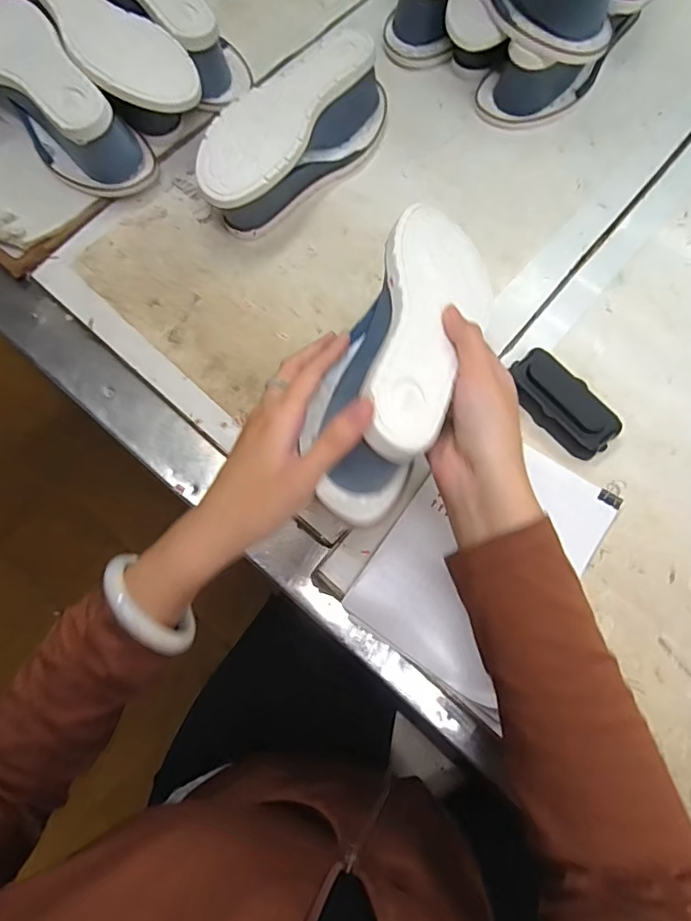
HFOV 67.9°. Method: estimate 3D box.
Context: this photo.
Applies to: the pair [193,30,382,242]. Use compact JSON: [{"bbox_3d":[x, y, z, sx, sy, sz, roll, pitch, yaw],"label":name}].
[{"bbox_3d":[-0.055,-0.340,0.538,0.099,0.072,0.246,37,77,11],"label":"pair"}]

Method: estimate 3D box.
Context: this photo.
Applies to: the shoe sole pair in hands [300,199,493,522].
[{"bbox_3d":[0.040,-0.084,0.363,0.091,0.073,0.256,14,69,5],"label":"shoe sole pair in hands"}]

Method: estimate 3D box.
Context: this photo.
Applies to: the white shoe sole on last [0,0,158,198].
[{"bbox_3d":[-0.323,-0.392,0.551,0.093,0.093,0.262,-42,77,-11],"label":"white shoe sole on last"}]

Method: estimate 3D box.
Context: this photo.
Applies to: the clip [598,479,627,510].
[{"bbox_3d":[0.235,0.028,0.451,0.019,0.010,0.025,28,75,9],"label":"clip"}]

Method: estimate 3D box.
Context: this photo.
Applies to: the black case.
[{"bbox_3d":[0.199,-0.053,0.473,0.050,0.022,0.108,-41,76,-11],"label":"black case"}]

